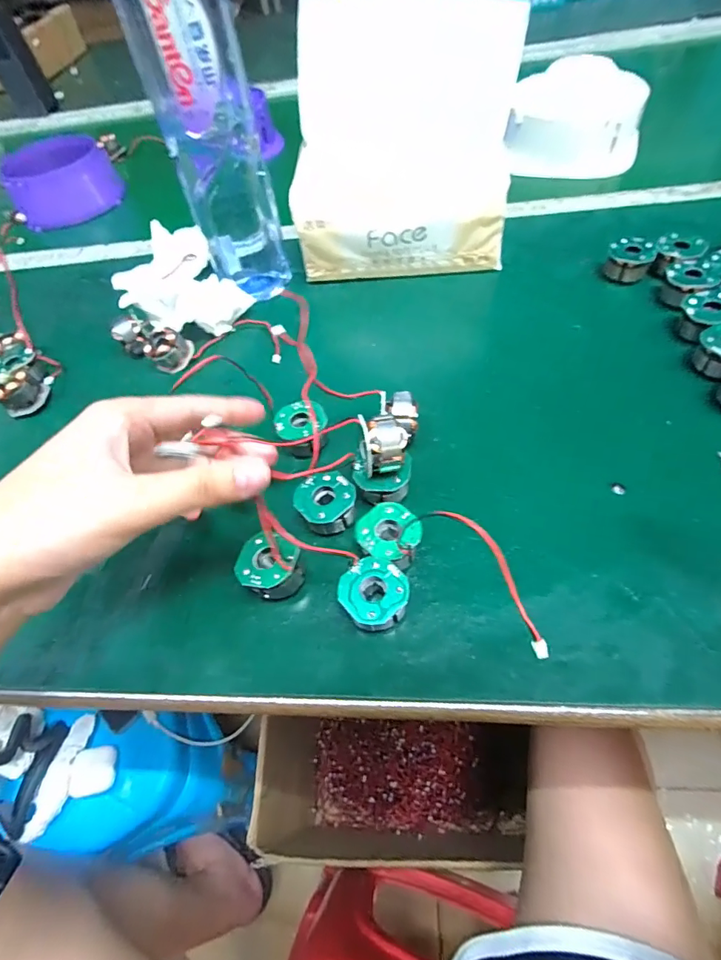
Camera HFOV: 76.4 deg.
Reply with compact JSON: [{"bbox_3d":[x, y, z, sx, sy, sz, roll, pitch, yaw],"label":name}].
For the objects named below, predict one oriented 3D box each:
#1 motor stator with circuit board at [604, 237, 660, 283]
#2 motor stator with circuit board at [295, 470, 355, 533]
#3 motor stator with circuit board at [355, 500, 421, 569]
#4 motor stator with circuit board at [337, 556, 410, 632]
[{"bbox_3d":[0.201,-0.165,0.344,0.031,0.023,0.026,21,62,21],"label":"motor stator with circuit board"},{"bbox_3d":[-0.018,0.013,0.251,0.031,0.017,0.029,-4,56,6],"label":"motor stator with circuit board"},{"bbox_3d":[0.015,0.030,0.237,0.031,0.022,0.032,-4,56,6],"label":"motor stator with circuit board"},{"bbox_3d":[0.007,0.056,0.220,0.031,0.021,0.031,-4,56,6],"label":"motor stator with circuit board"}]

